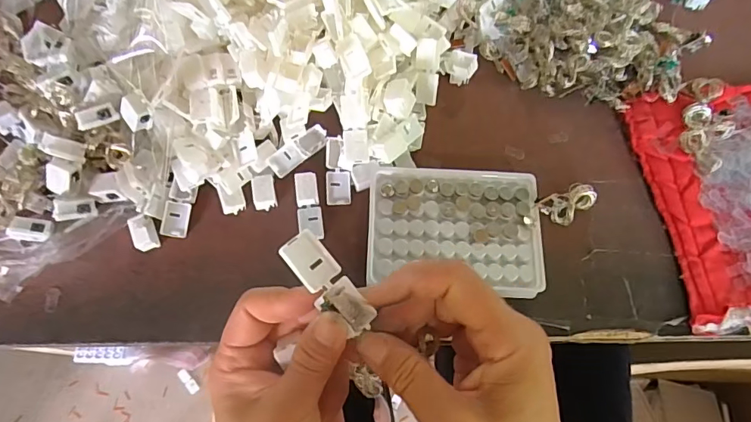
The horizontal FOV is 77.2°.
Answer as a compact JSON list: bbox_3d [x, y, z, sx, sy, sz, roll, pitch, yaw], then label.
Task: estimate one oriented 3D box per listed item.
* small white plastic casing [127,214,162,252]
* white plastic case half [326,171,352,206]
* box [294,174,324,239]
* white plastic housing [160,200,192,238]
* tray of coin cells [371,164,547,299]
[{"bbox_3d":[-0.178,0.016,0.363,0.015,0.015,0.026,-21,71,-10],"label":"small white plastic casing"},{"bbox_3d":[-0.030,-0.019,0.385,0.020,0.007,0.026,-2,69,-3],"label":"white plastic case half"},{"bbox_3d":[-0.054,-0.005,0.379,0.019,0.011,0.053,-6,69,-5],"label":"box"},{"bbox_3d":[-0.159,0.007,0.374,0.020,0.007,0.027,6,69,0],"label":"white plastic housing"},{"bbox_3d":[0.060,0.013,0.367,0.128,0.031,0.095,4,69,-1],"label":"tray of coin cells"}]

